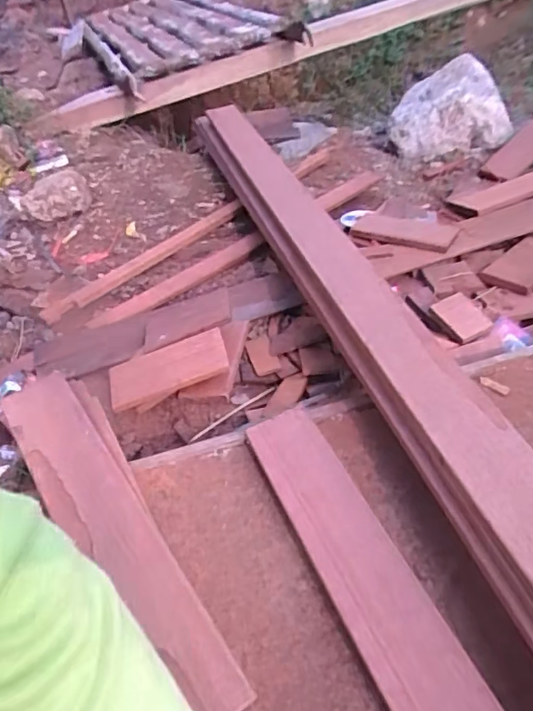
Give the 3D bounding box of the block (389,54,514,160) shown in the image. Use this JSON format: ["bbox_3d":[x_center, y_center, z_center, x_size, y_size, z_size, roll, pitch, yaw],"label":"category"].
[{"bbox_3d":[0.350,-0.483,1.071,0.225,0.147,0.125,-4,43,4],"label":"block"}]

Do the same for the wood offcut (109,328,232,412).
[{"bbox_3d":[-0.120,0.016,0.667,0.144,0.018,0.064,-19,50,3],"label":"wood offcut"}]

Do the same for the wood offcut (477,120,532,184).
[{"bbox_3d":[0.507,-0.414,1.039,0.284,0.022,0.068,-43,51,-14],"label":"wood offcut"}]

